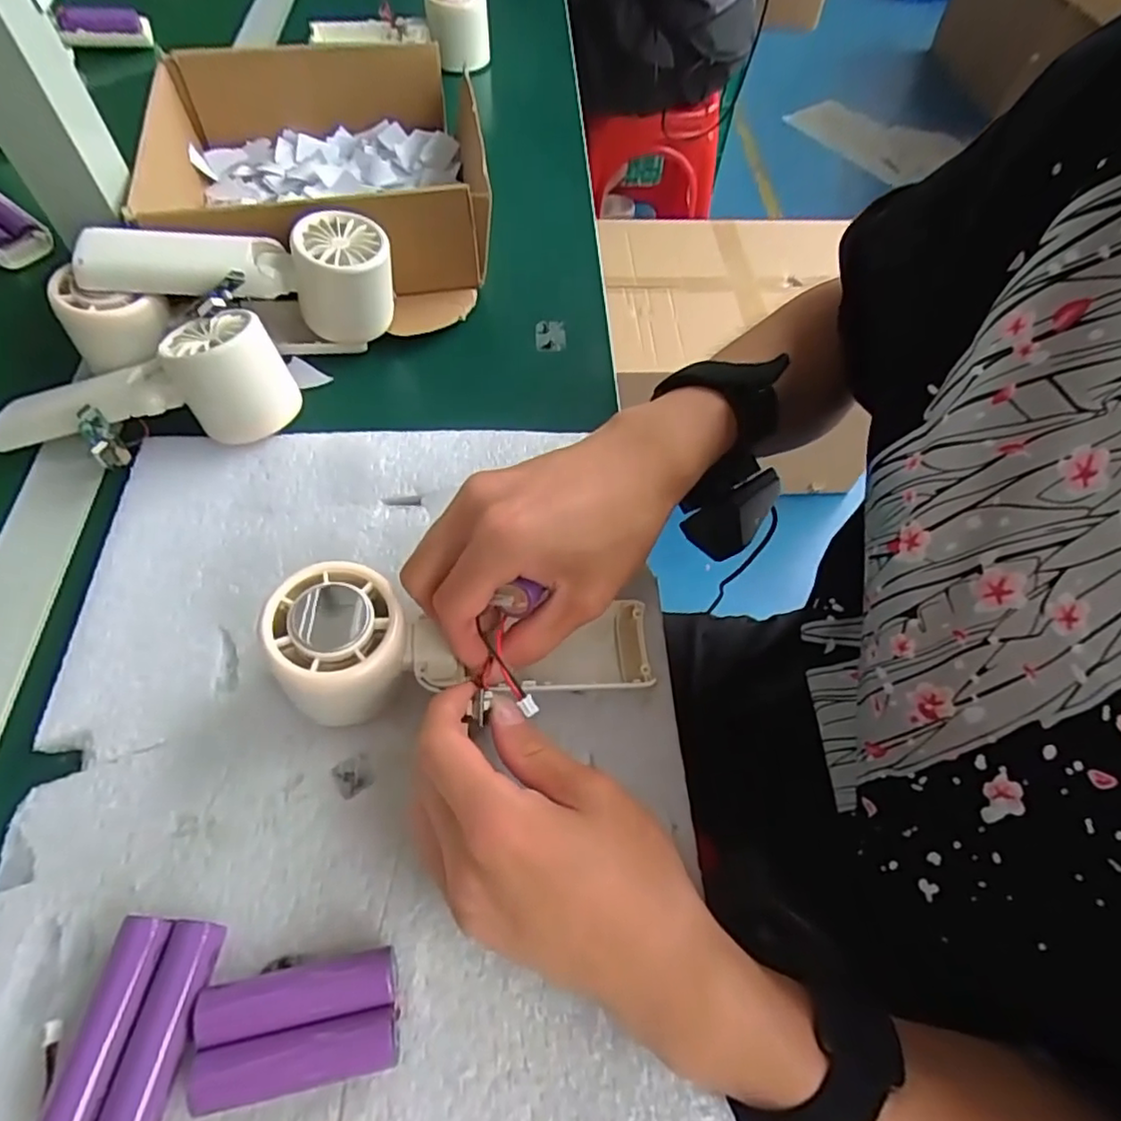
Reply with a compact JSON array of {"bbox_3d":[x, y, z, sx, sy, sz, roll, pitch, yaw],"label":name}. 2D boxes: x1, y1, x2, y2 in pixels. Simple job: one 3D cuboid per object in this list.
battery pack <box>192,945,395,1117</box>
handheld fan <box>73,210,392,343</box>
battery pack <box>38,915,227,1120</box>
[{"bbox_3d":[-0.091,0.164,0.228,0.066,0.016,0.036,-9,59,-8],"label":"battery pack"},{"bbox_3d":[-0.183,-0.159,0.390,0.165,0.070,0.054,-7,59,-7],"label":"handheld fan"},{"bbox_3d":[-0.144,0.161,0.222,0.037,0.020,0.065,6,59,1],"label":"battery pack"}]

